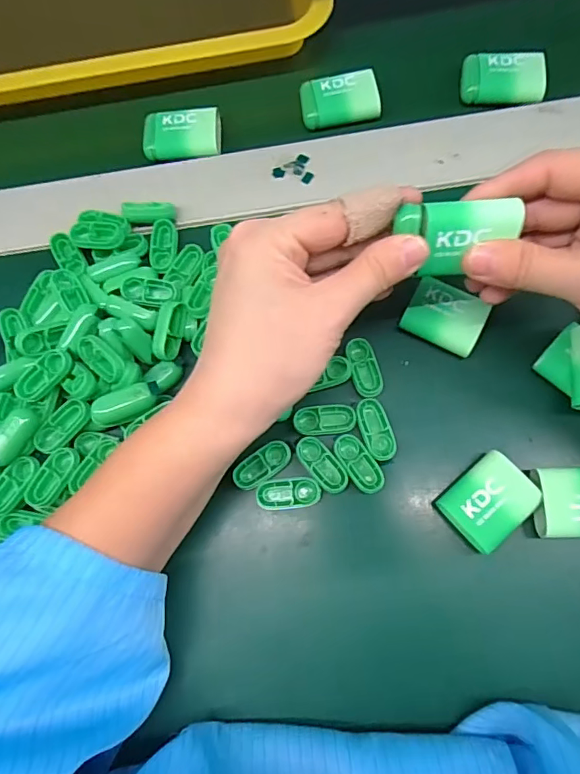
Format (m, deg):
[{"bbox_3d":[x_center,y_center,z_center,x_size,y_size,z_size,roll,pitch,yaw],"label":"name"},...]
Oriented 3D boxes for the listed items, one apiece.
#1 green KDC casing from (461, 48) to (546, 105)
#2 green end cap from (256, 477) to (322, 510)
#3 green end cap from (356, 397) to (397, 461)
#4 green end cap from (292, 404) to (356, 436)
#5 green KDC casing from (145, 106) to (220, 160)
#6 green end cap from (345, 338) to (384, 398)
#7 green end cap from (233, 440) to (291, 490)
[{"bbox_3d":[0.141,-0.203,0.321,0.051,0.016,0.033,10,71,3],"label":"green KDC casing"},{"bbox_3d":[-0.001,0.058,0.264,0.034,0.012,0.015,-4,70,-2],"label":"green end cap"},{"bbox_3d":[0.047,0.023,0.266,0.015,0.009,0.033,-16,71,-6],"label":"green end cap"},{"bbox_3d":[0.019,0.018,0.269,0.033,0.005,0.016,-5,70,-2],"label":"green end cap"},{"bbox_3d":[-0.072,-0.171,0.328,0.050,0.015,0.035,-1,70,-1],"label":"green KDC casing"},{"bbox_3d":[0.042,-0.011,0.273,0.016,0.004,0.034,-16,71,-6],"label":"green end cap"},{"bbox_3d":[-0.015,0.042,0.265,0.034,0.006,0.015,-33,74,-11],"label":"green end cap"}]

